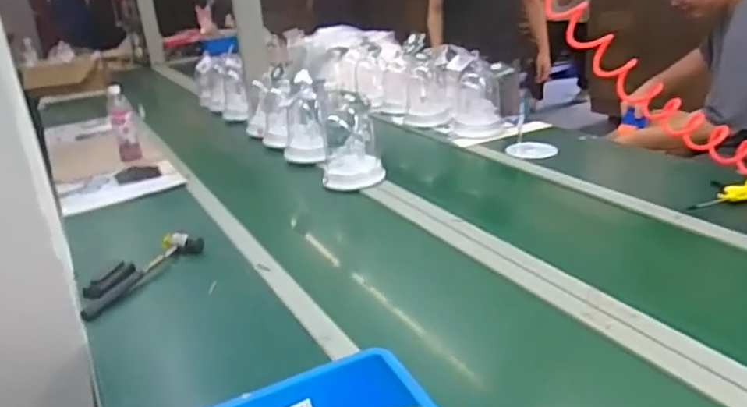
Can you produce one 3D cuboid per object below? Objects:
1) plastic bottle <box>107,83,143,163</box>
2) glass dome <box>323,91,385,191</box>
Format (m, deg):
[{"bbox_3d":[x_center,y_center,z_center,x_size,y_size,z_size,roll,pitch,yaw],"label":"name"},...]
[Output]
[{"bbox_3d":[-0.749,-0.235,1.809,0.075,0.220,0.077,-13,24,-18],"label":"plastic bottle"},{"bbox_3d":[-0.052,-0.137,1.454,0.149,0.209,0.163,-5,23,0],"label":"glass dome"}]

